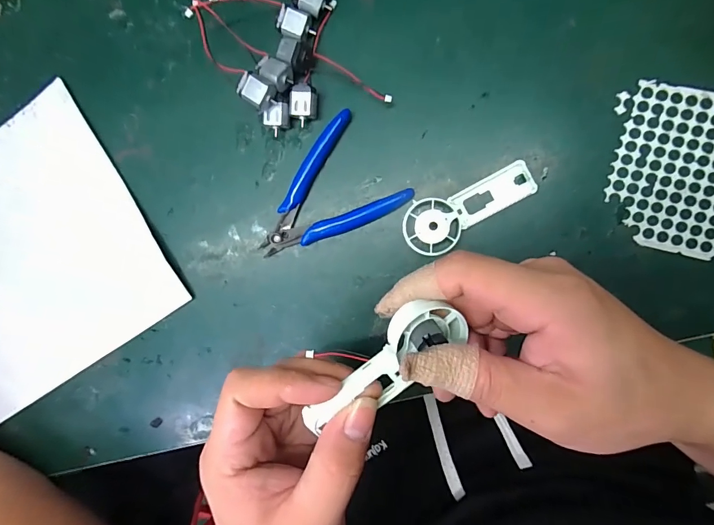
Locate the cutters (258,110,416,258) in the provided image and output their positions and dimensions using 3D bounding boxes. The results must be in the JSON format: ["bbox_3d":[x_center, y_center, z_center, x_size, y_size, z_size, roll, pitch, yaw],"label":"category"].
[{"bbox_3d":[-0.027,-0.044,0.297,0.113,0.010,0.077,-40,88,9],"label":"cutters"}]

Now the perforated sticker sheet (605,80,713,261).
[{"bbox_3d":[0.219,-0.061,0.262,0.094,0.004,0.106,13,96,7],"label":"perforated sticker sheet"}]

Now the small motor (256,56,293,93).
[{"bbox_3d":[-0.058,-0.133,0.284,0.024,0.015,0.019,31,73,7],"label":"small motor"}]

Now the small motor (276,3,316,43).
[{"bbox_3d":[-0.043,-0.168,0.285,0.024,0.017,0.019,21,97,6],"label":"small motor"}]

